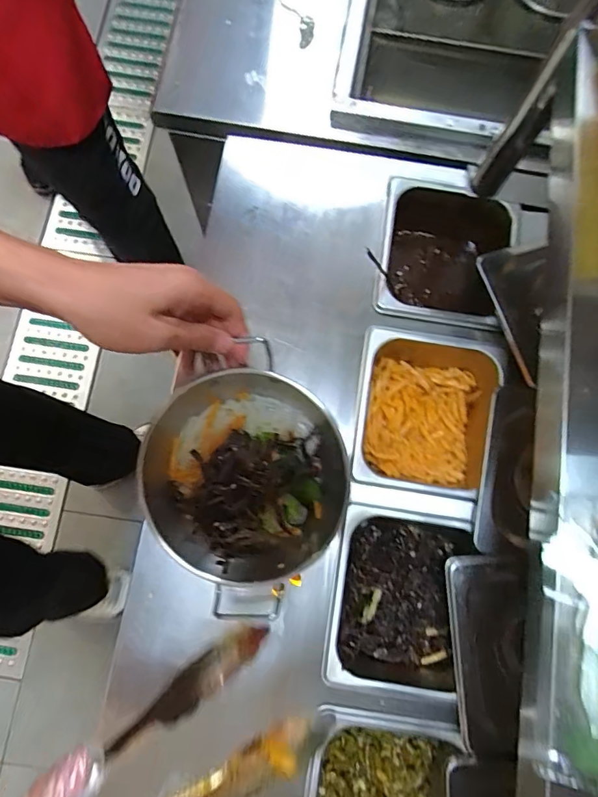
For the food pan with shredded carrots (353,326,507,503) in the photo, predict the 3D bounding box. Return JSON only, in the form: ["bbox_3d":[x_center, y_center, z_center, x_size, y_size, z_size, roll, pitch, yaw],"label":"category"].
[{"bbox_3d":[0.141,0.022,0.521,0.157,0.080,0.168,9,79,1],"label":"food pan with shredded carrots"}]

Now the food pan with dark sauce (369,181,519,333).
[{"bbox_3d":[0.167,-0.160,0.565,0.156,0.086,0.170,13,79,1],"label":"food pan with dark sauce"}]

